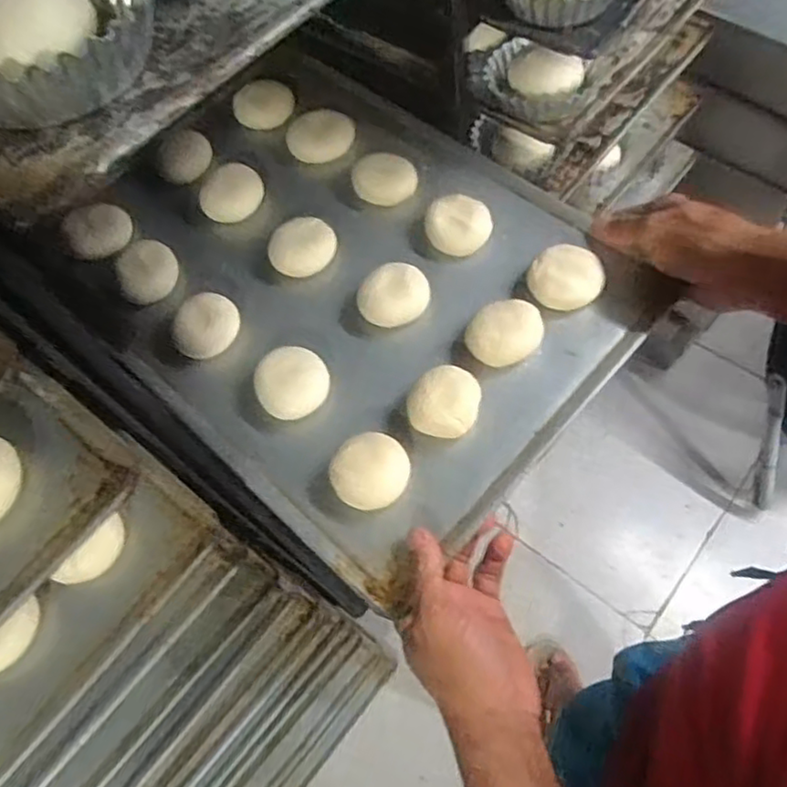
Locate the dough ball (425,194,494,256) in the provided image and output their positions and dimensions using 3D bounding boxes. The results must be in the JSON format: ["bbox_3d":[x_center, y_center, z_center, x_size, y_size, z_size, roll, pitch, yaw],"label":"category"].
[{"bbox_3d":[0.051,-0.134,0.526,0.052,0.018,0.045,35,72,21],"label":"dough ball"}]

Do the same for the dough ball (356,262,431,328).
[{"bbox_3d":[0.001,-0.074,0.510,0.048,0.018,0.052,-3,63,5],"label":"dough ball"}]

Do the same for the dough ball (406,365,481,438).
[{"bbox_3d":[0.035,0.007,0.461,0.046,0.029,0.049,-3,63,5],"label":"dough ball"}]

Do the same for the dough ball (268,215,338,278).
[{"bbox_3d":[-0.073,-0.116,0.537,0.053,0.024,0.047,-12,63,1],"label":"dough ball"}]

